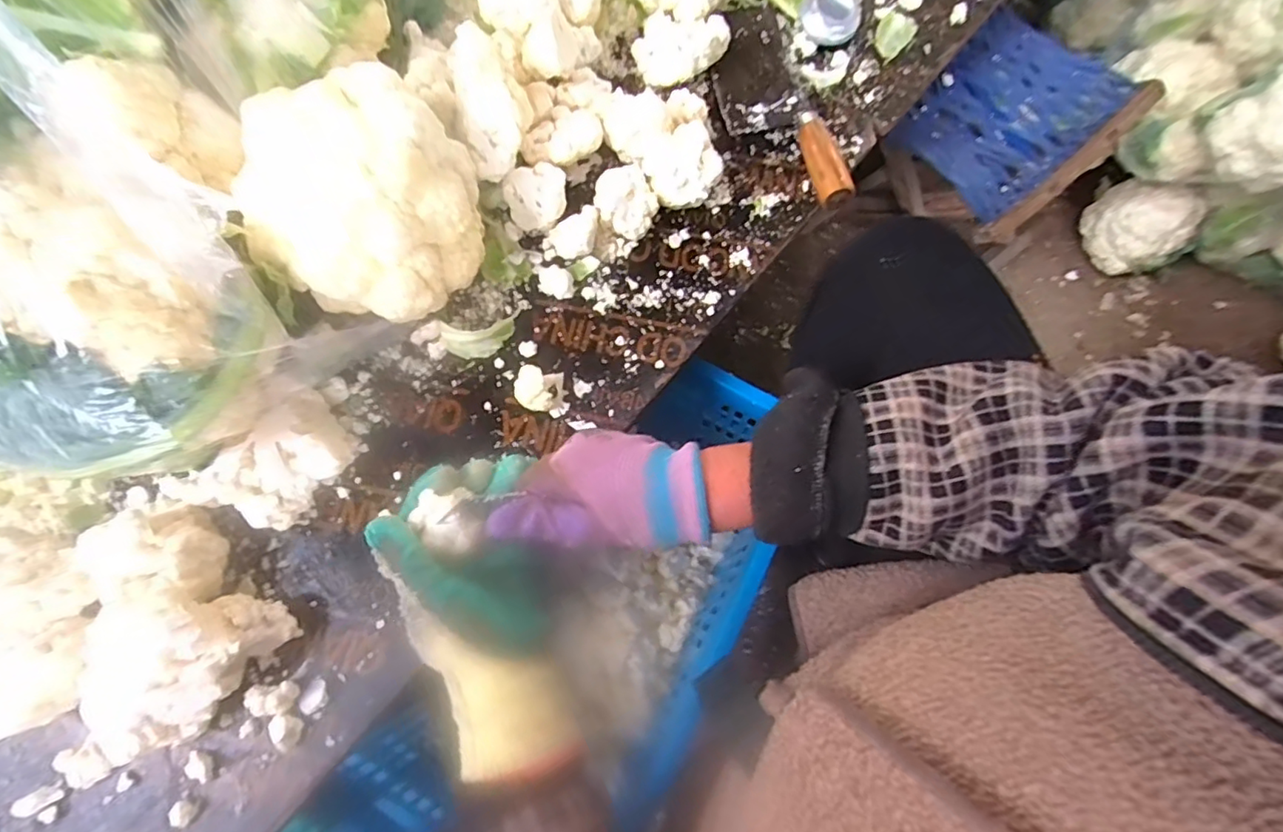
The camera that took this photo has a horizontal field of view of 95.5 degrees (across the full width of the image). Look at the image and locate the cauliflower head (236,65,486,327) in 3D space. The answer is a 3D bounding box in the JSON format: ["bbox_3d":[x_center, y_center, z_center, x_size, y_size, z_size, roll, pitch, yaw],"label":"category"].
[{"bbox_3d":[-0.214,-0.173,0.455,0.153,0.108,0.161,0,73,0],"label":"cauliflower head"}]

